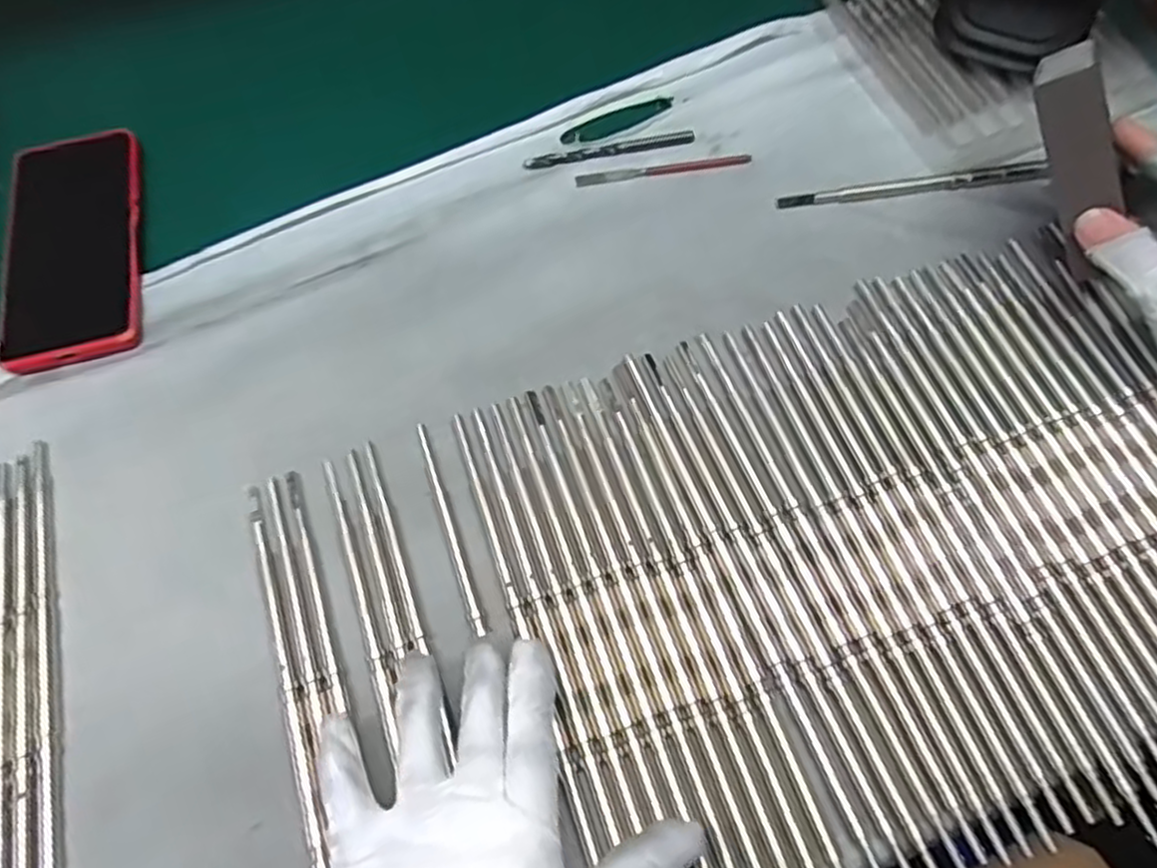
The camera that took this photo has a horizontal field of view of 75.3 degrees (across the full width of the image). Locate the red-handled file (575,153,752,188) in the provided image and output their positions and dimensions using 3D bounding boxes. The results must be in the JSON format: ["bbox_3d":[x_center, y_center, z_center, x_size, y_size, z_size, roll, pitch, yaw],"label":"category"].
[{"bbox_3d":[0.053,-0.164,0.463,0.108,0.004,0.009,-8,66,-2],"label":"red-handled file"}]

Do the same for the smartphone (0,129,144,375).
[{"bbox_3d":[-0.303,-0.115,0.450,0.076,0.015,0.158,-14,67,-4],"label":"smartphone"}]

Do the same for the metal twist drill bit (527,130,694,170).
[{"bbox_3d":[0.020,-0.178,0.470,0.106,0.005,0.011,-12,66,-3],"label":"metal twist drill bit"}]

